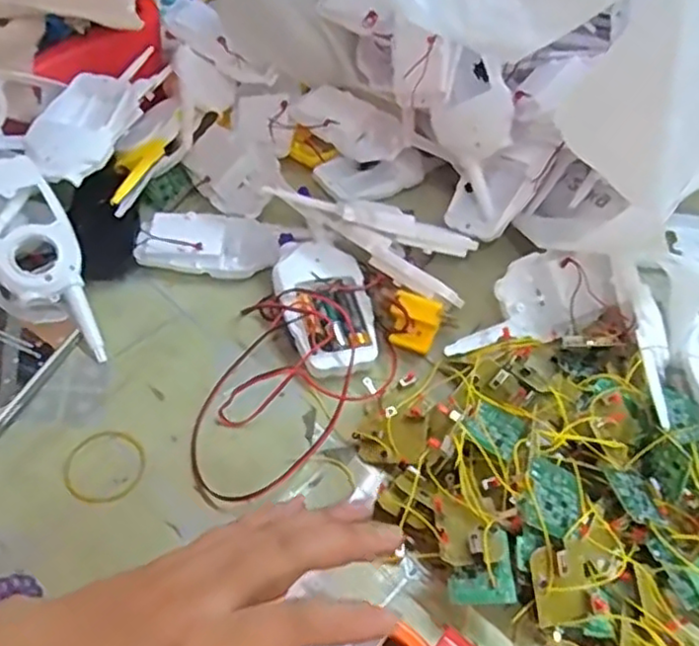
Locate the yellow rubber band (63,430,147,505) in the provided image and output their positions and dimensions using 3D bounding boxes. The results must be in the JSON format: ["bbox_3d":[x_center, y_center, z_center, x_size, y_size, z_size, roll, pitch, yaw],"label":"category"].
[{"bbox_3d":[-0.150,0.087,0.409,0.047,0.004,0.048,2,49,-3],"label":"yellow rubber band"}]

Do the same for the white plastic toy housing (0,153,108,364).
[{"bbox_3d":[-0.221,-0.042,0.475,0.060,0.029,0.164,-29,86,-25],"label":"white plastic toy housing"}]

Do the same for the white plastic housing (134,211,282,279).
[{"bbox_3d":[-0.110,-0.063,0.525,0.107,0.024,0.054,-1,50,-5],"label":"white plastic housing"}]

